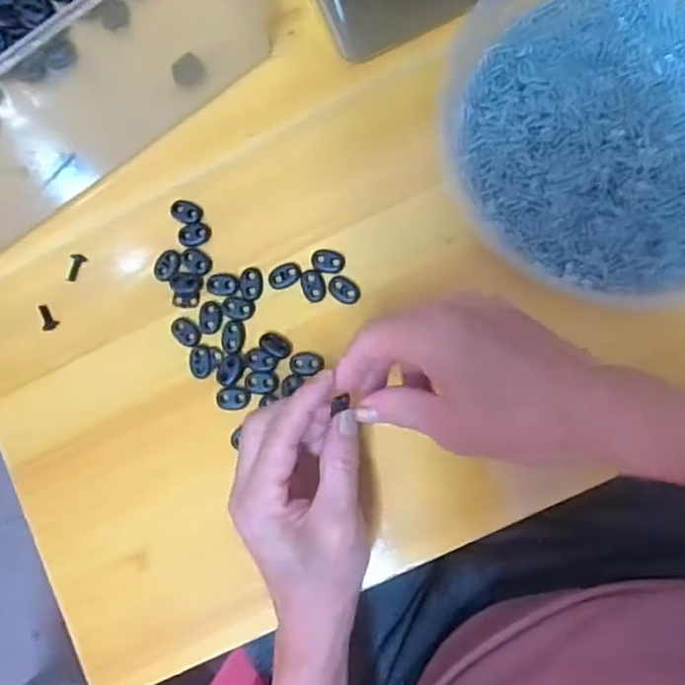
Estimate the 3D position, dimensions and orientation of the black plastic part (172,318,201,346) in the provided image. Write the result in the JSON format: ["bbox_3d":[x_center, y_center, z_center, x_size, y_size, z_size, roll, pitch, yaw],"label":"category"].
[{"bbox_3d":[-0.105,-0.007,0.411,0.014,0.004,0.022,-45,83,2],"label":"black plastic part"}]

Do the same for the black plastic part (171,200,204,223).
[{"bbox_3d":[-0.106,-0.089,0.420,0.022,0.006,0.015,14,88,7],"label":"black plastic part"}]

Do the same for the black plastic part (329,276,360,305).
[{"bbox_3d":[0.001,-0.035,0.404,0.022,0.004,0.014,37,91,7],"label":"black plastic part"}]

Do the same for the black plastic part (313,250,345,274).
[{"bbox_3d":[-0.009,-0.054,0.407,0.022,0.004,0.015,14,88,7],"label":"black plastic part"}]

